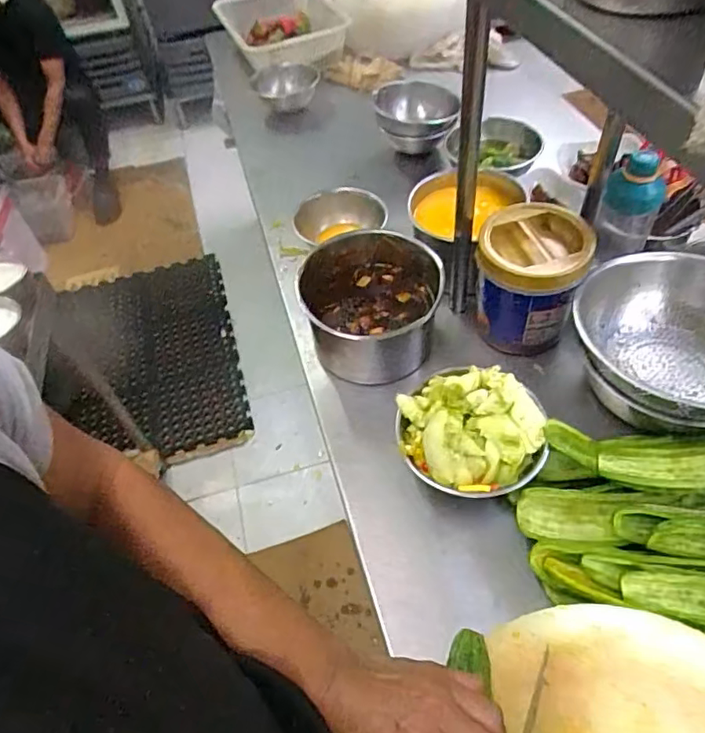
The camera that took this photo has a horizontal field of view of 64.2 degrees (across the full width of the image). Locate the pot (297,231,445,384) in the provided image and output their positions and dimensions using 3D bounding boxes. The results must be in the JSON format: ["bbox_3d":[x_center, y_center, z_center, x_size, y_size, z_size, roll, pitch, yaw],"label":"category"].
[{"bbox_3d":[0.026,-0.089,0.807,0.194,0.125,0.212,-3,52,4],"label":"pot"}]

